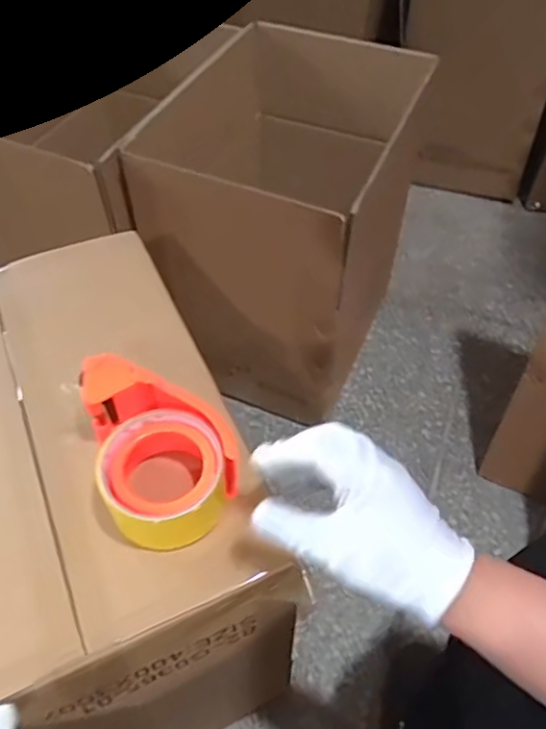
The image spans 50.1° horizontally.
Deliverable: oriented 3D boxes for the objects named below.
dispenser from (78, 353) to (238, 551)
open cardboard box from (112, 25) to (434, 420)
[{"bbox_3d":[-0.087,0.058,0.432,0.092,0.062,0.140,-22,55,-17],"label":"dispenser"},{"bbox_3d":[0.029,-0.218,0.970,0.307,0.452,0.440,21,55,15],"label":"open cardboard box"}]

